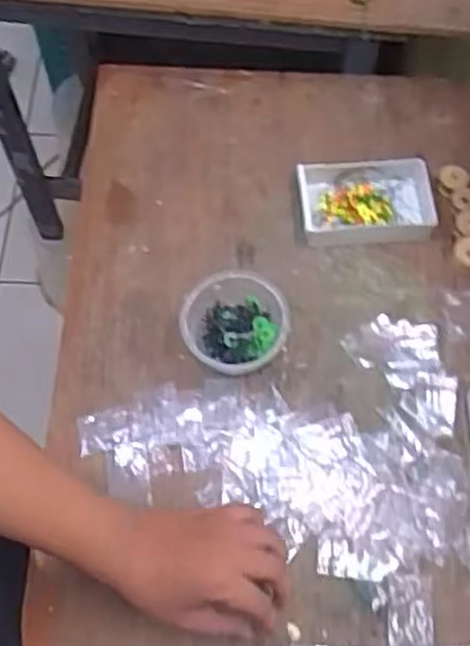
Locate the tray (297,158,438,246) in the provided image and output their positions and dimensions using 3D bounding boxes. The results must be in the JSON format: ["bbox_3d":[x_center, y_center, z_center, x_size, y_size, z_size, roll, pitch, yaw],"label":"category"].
[{"bbox_3d":[0.148,-0.132,0.827,0.153,0.037,0.095,-5,65,-4],"label":"tray"}]

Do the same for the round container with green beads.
[{"bbox_3d":[0.000,0.001,0.749,0.101,0.053,0.087,5,65,1],"label":"round container with green beads"}]

